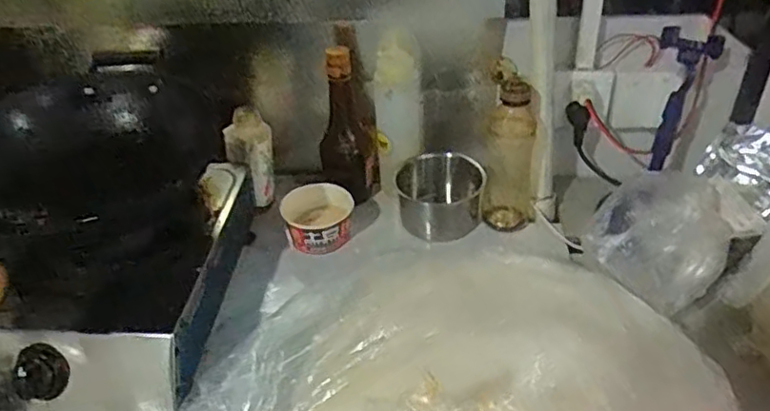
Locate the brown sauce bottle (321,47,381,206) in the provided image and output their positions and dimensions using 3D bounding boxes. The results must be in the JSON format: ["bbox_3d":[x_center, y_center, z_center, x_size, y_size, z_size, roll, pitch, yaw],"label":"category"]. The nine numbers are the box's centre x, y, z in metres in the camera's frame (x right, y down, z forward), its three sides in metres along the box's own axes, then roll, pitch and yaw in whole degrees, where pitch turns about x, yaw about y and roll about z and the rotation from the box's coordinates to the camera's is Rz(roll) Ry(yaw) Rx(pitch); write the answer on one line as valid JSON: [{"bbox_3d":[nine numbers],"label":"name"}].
[{"bbox_3d":[-0.055,-0.115,0.914,0.083,0.230,0.076,-3,37,0],"label":"brown sauce bottle"}]

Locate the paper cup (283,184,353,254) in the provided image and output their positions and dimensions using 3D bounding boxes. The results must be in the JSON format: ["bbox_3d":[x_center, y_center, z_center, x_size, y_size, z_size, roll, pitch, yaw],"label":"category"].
[{"bbox_3d":[-0.095,0.023,0.895,0.092,0.074,0.098,-1,37,1],"label":"paper cup"}]

